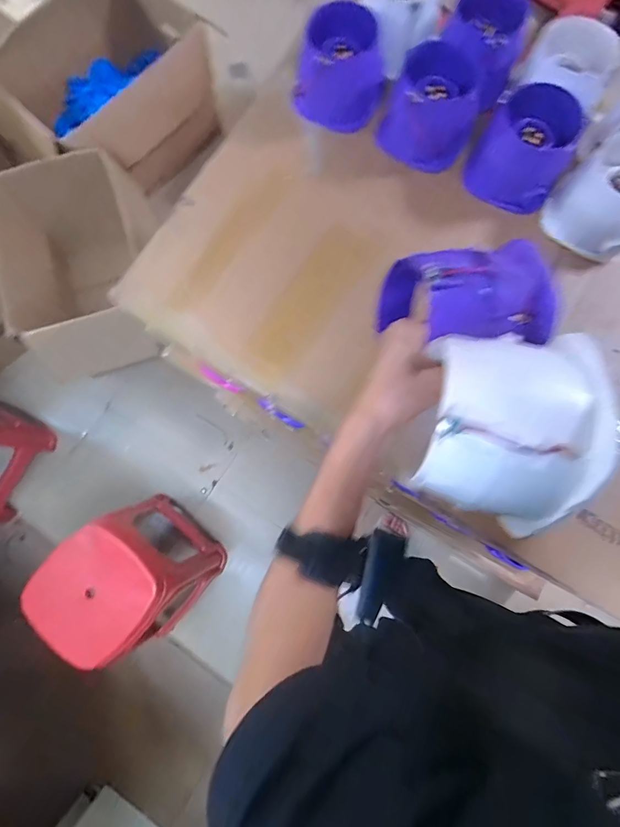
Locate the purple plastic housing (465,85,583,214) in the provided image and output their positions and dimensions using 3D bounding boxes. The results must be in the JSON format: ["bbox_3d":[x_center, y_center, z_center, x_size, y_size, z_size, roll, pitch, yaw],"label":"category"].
[{"bbox_3d":[0.316,-0.394,0.597,0.127,0.100,0.137,0,78,0],"label":"purple plastic housing"}]

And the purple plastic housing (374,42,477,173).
[{"bbox_3d":[0.191,-0.480,0.621,0.141,0.108,0.141,27,80,5],"label":"purple plastic housing"}]

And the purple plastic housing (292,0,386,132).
[{"bbox_3d":[0.048,-0.533,0.624,0.120,0.112,0.109,22,79,5],"label":"purple plastic housing"}]

